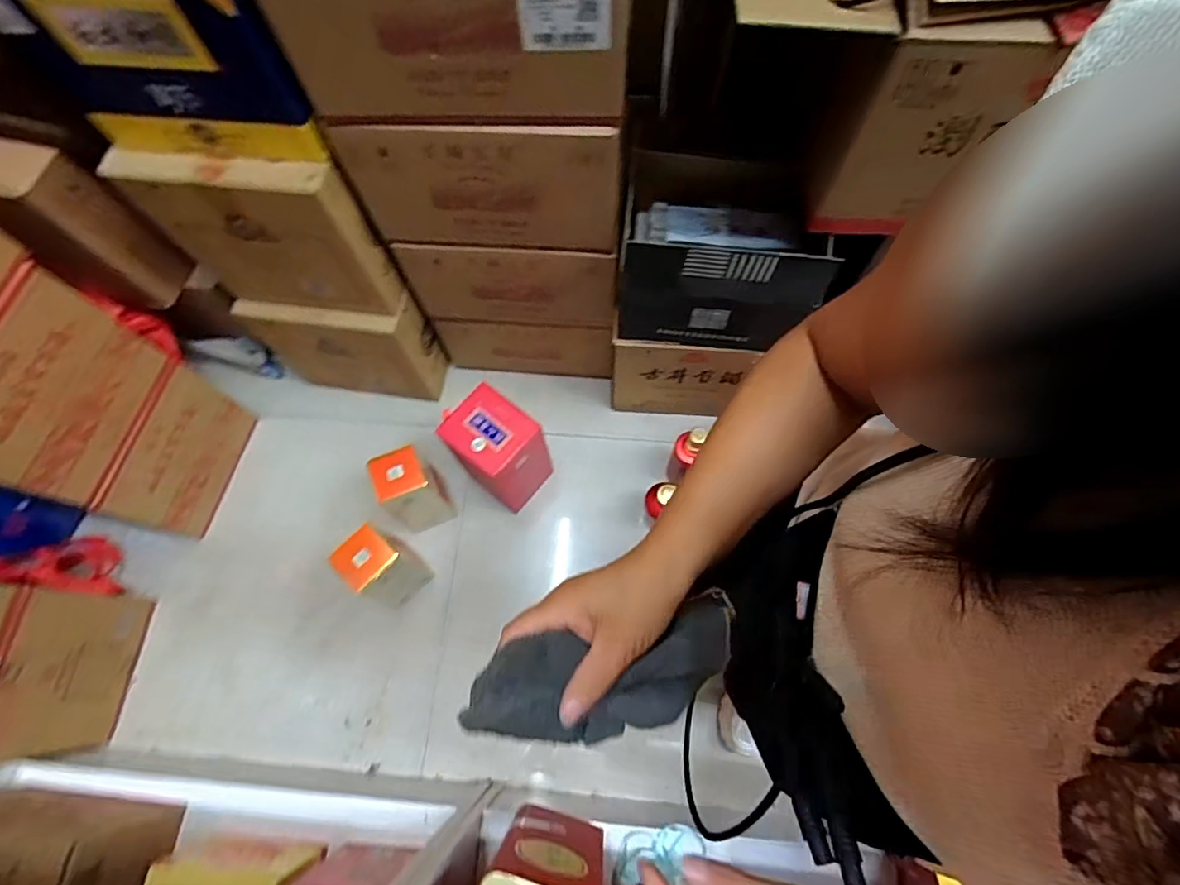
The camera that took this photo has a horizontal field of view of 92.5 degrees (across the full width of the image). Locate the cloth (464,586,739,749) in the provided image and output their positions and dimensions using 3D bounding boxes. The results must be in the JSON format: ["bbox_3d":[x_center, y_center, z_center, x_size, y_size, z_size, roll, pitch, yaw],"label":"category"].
[{"bbox_3d":[0.008,0.144,0.345,0.164,0.047,0.068,-4,69,-19],"label":"cloth"}]

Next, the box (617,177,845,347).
[{"bbox_3d":[0.218,-0.339,1.010,0.330,0.264,0.237,3,70,3],"label":"box"}]

